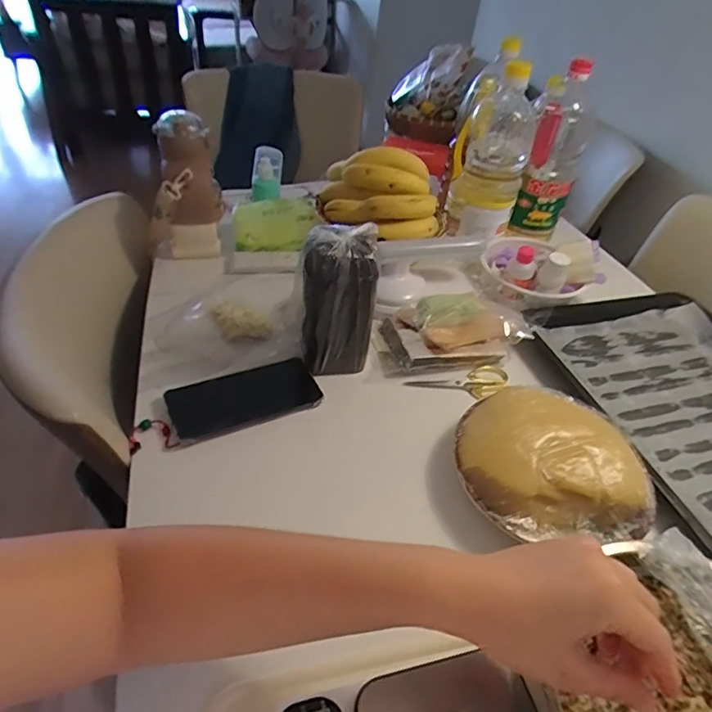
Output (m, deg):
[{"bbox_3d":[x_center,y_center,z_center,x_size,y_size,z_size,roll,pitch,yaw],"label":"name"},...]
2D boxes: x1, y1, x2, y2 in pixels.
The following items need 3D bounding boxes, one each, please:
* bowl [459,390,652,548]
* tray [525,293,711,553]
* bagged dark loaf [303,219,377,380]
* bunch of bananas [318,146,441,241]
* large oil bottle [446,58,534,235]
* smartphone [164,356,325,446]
[{"bbox_3d":[0.193,0.110,0.518,0.183,0.067,0.163,0,42,-7],"label":"bowl"},{"bbox_3d":[0.427,0.062,0.629,0.315,0.036,0.392,-10,44,-17],"label":"tray"},{"bbox_3d":[-0.020,-0.059,0.585,0.080,0.172,0.056,1,42,-5],"label":"bagged dark loaf"},{"bbox_3d":[0.040,-0.249,0.762,0.195,0.100,0.118,13,42,4],"label":"bunch of bananas"},{"bbox_3d":[0.209,-0.308,0.774,0.101,0.227,0.114,17,42,9],"label":"large oil bottle"},{"bbox_3d":[-0.126,0.044,0.577,0.158,0.013,0.086,-16,47,-23],"label":"smartphone"}]

